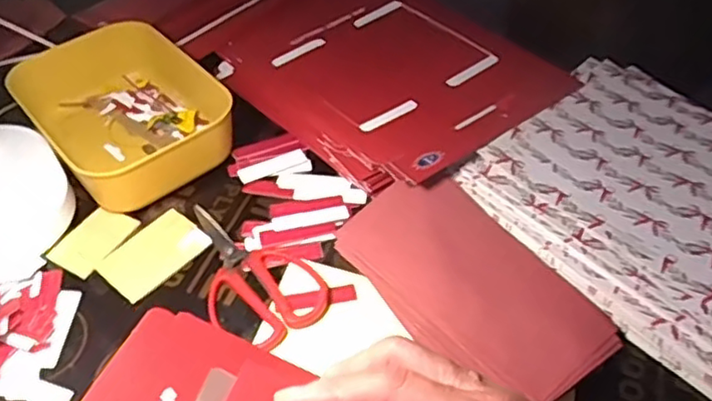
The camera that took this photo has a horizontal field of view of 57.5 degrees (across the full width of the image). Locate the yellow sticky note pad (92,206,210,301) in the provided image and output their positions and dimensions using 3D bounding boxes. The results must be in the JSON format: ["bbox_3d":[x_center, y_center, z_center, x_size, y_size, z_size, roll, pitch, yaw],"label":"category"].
[{"bbox_3d":[-0.155,0.039,0.496,0.054,0.005,0.075,33,55,25],"label":"yellow sticky note pad"}]

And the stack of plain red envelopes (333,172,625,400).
[{"bbox_3d":[0.080,0.056,0.458,0.108,0.020,0.192,-32,57,-27],"label":"stack of plain red envelopes"}]

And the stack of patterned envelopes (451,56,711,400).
[{"bbox_3d":[0.246,0.002,0.494,0.228,0.035,0.265,-33,56,-27],"label":"stack of patterned envelopes"}]

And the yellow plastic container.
[{"bbox_3d":[-0.206,-0.082,0.571,0.134,0.054,0.189,-34,55,-27],"label":"yellow plastic container"}]

